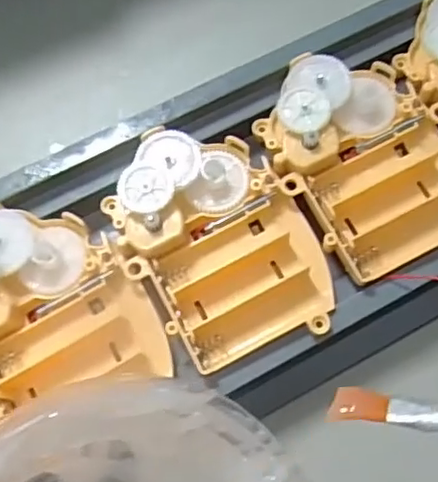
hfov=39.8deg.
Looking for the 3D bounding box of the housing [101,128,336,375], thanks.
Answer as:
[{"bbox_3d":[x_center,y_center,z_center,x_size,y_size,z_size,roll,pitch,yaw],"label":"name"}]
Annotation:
[{"bbox_3d":[0.001,-0.003,0.243,0.075,0.021,0.096,-21,74,-7],"label":"housing"}]

